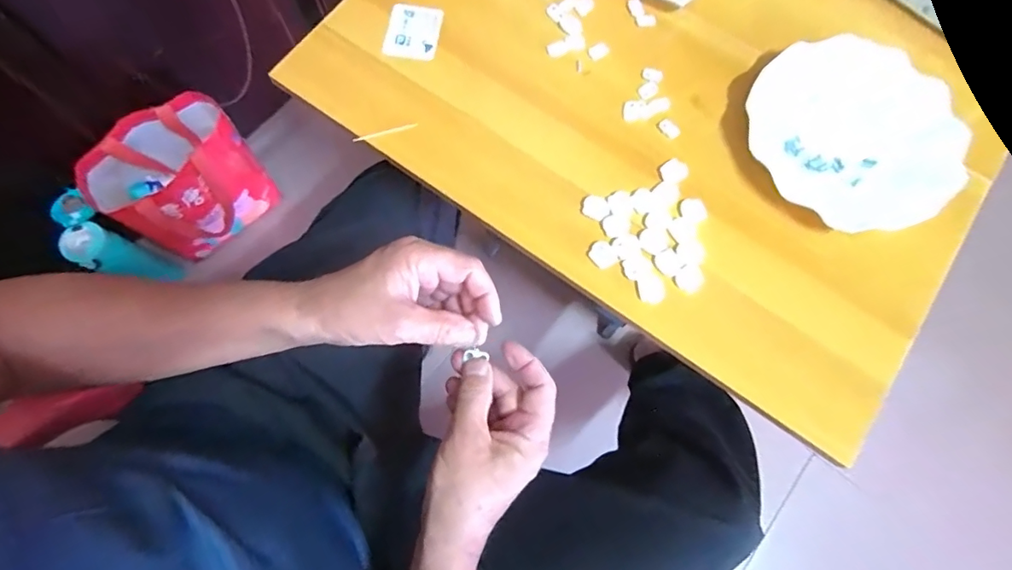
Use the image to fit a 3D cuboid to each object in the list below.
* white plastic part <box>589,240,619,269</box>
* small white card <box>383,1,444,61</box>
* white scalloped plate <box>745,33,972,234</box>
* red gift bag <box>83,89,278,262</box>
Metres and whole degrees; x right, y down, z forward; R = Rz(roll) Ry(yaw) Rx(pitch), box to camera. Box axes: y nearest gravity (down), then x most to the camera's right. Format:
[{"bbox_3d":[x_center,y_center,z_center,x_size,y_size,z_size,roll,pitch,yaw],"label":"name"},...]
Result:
[{"bbox_3d":[0.082,-0.025,0.421,0.020,0.004,0.023,-30,77,-9],"label":"white plastic part"},{"bbox_3d":[-0.089,-0.247,0.482,0.049,0.004,0.060,12,74,2],"label":"small white card"},{"bbox_3d":[0.313,-0.138,0.446,0.176,0.017,0.180,0,74,-1],"label":"white scalloped plate"},{"bbox_3d":[-0.526,-0.166,0.831,0.232,0.192,0.159,-31,77,-10],"label":"red gift bag"}]

